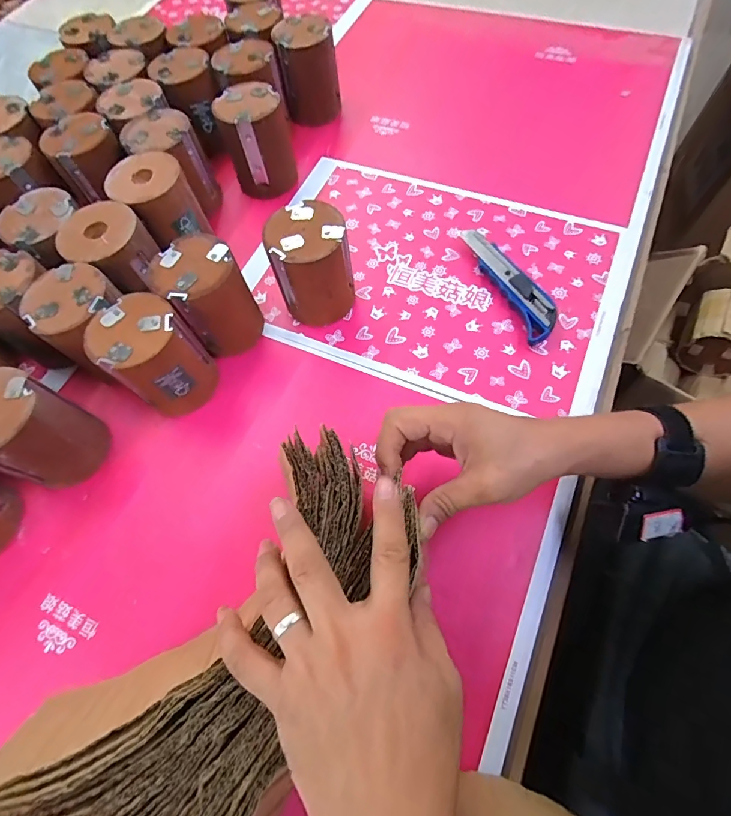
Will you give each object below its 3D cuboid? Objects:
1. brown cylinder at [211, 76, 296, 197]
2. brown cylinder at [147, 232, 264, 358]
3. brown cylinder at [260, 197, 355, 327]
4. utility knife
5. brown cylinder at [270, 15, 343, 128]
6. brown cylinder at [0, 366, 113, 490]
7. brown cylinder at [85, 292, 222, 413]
[{"bbox_3d":[-0.135,-0.331,0.533,0.077,0.101,0.074,-24,67,-7],"label":"brown cylinder"},{"bbox_3d":[-0.158,-0.111,0.435,0.076,0.099,0.077,-33,68,-11],"label":"brown cylinder"},{"bbox_3d":[-0.055,-0.143,0.441,0.078,0.101,0.076,-20,66,-6],"label":"brown cylinder"},{"bbox_3d":[0.159,-0.141,0.466,0.036,0.024,0.156,-22,66,-6],"label":"utility knife"},{"bbox_3d":[-0.078,-0.465,0.589,0.078,0.100,0.070,-13,66,-2],"label":"brown cylinder"},{"bbox_3d":[-0.300,0.024,0.390,0.082,0.104,0.080,27,70,15],"label":"brown cylinder"},{"bbox_3d":[-0.197,-0.044,0.413,0.082,0.110,0.081,34,72,17],"label":"brown cylinder"}]

